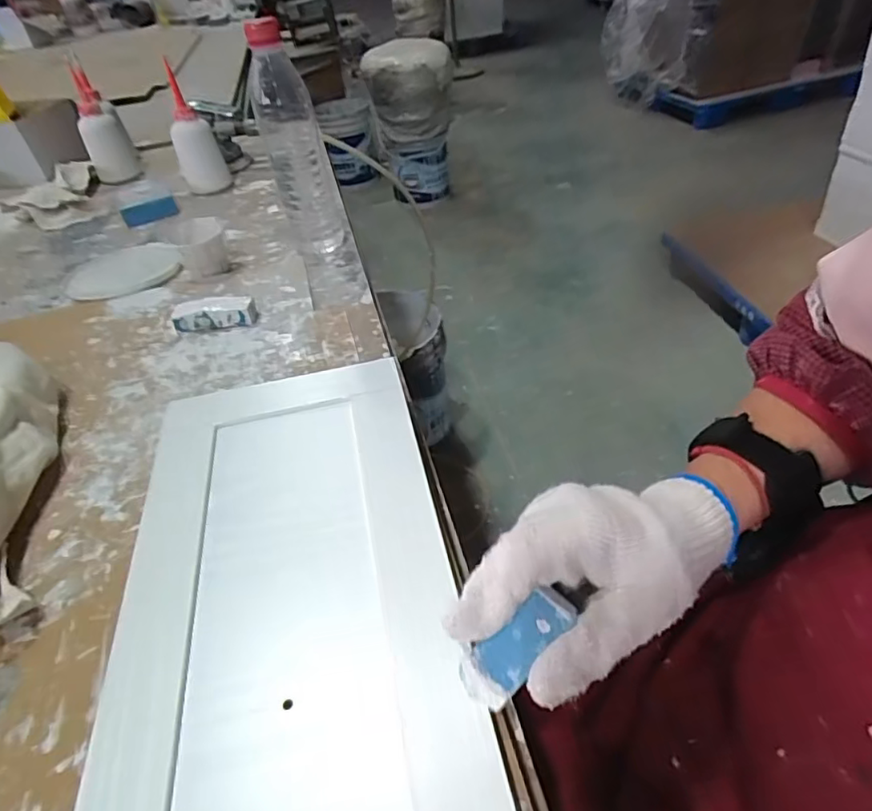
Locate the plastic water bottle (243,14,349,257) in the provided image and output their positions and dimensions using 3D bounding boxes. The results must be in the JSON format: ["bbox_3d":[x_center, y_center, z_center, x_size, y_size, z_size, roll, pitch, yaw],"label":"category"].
[{"bbox_3d":[-0.142,-0.268,0.590,0.063,0.217,0.063,-15,42,-9],"label":"plastic water bottle"}]

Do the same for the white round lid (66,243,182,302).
[{"bbox_3d":[-0.355,-0.154,0.646,0.134,0.011,0.115,27,51,33],"label":"white round lid"}]

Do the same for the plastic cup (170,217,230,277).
[{"bbox_3d":[-0.251,-0.169,0.616,0.048,0.051,0.050,-4,41,4],"label":"plastic cup"}]

